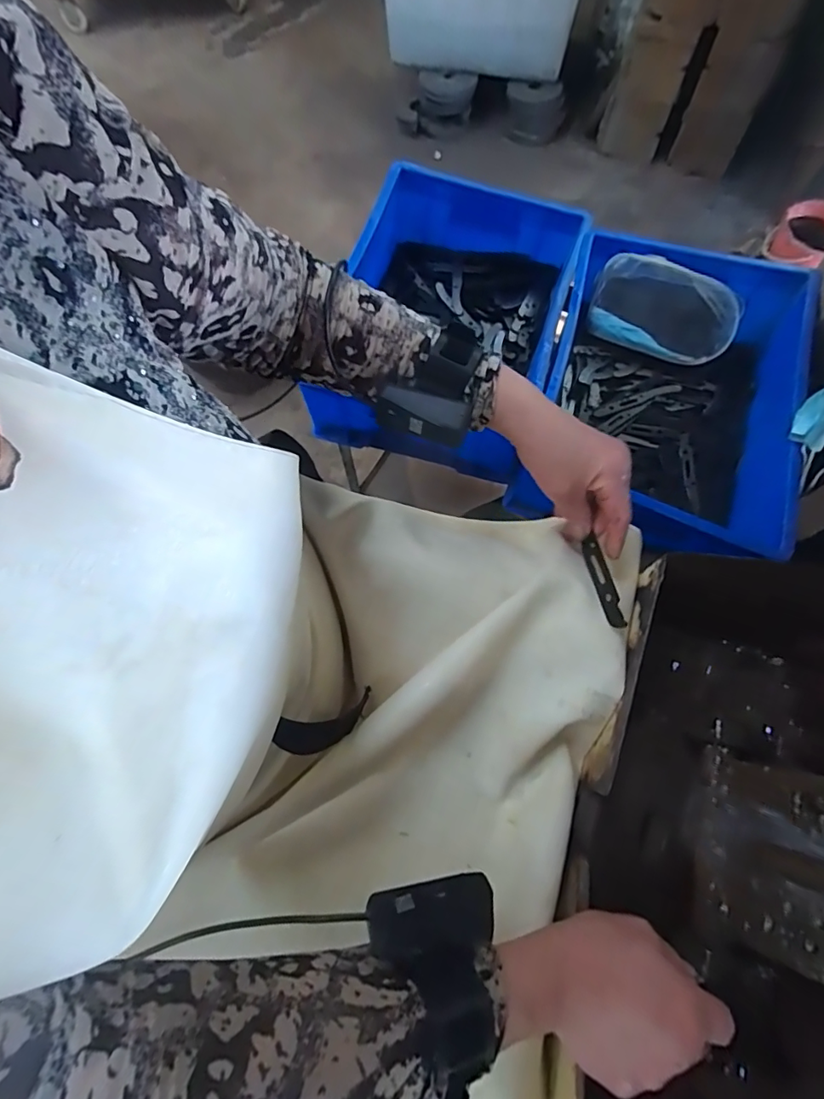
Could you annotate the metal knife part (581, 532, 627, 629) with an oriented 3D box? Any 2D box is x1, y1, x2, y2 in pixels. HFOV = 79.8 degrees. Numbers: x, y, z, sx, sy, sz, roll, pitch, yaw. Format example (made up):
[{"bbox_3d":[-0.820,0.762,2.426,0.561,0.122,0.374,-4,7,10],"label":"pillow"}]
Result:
[{"bbox_3d":[0.161,0.028,0.413,0.015,0.006,0.077,-27,67,33],"label":"metal knife part"}]

